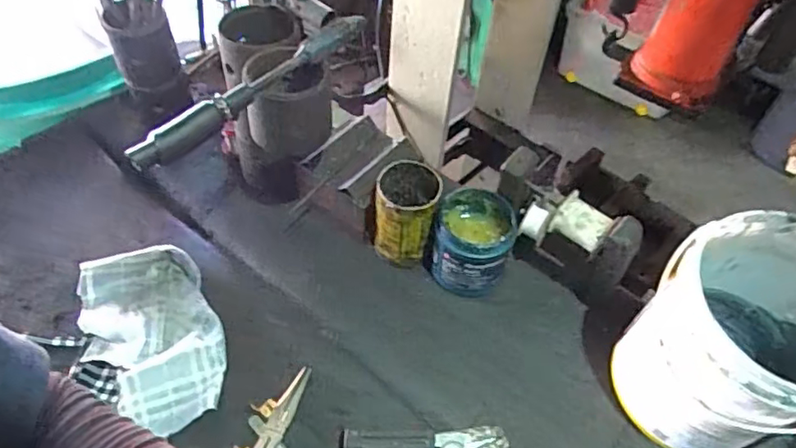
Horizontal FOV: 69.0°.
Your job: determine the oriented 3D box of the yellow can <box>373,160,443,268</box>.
[{"bbox_3d":[0.010,-0.009,0.700,0.074,0.112,0.078,12,50,6],"label":"yellow can"}]

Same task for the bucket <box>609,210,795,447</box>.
[{"bbox_3d":[0.321,0.120,0.552,0.169,0.213,0.174,2,50,-2],"label":"bucket"}]

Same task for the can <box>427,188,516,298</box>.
[{"bbox_3d":[0.084,0.024,0.685,0.088,0.102,0.090,2,50,-2],"label":"can"}]

